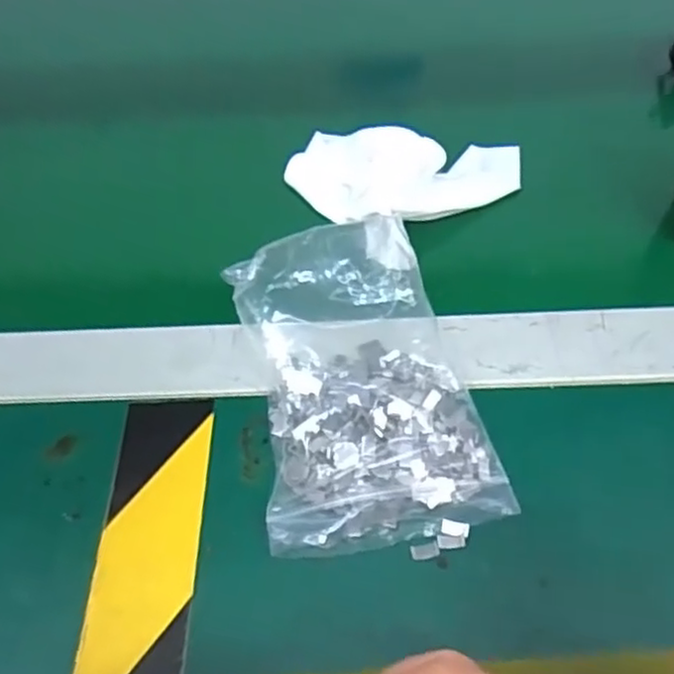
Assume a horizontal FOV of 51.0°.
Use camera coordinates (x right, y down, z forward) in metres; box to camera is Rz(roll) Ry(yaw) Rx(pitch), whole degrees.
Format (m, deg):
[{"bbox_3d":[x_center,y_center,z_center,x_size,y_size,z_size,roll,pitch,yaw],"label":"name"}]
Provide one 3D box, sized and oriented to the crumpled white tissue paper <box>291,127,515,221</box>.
[{"bbox_3d":[0.039,-0.087,0.384,0.128,0.028,0.057,-5,53,2],"label":"crumpled white tissue paper"}]

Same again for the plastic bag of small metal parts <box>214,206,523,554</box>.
[{"bbox_3d":[0.008,0.012,0.301,0.094,0.042,0.142,-13,53,-5],"label":"plastic bag of small metal parts"}]

